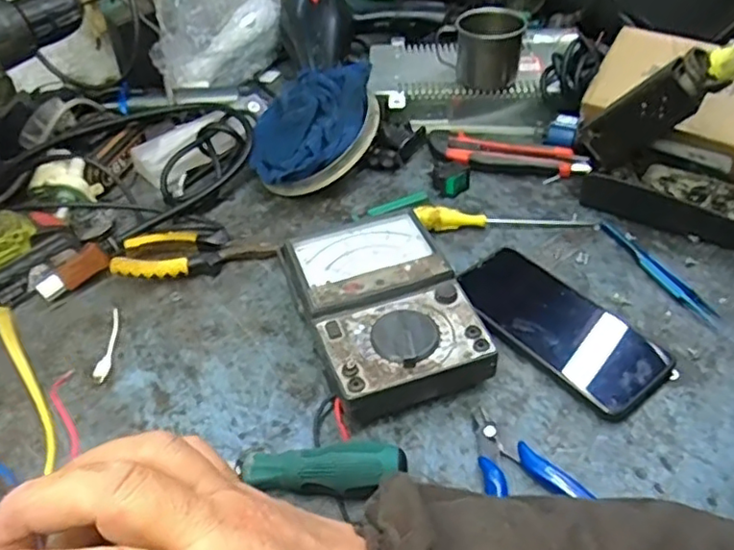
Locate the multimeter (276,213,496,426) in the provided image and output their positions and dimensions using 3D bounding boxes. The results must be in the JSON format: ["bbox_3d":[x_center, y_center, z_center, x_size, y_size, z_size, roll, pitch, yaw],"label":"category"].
[{"bbox_3d":[0.010,0.025,0.481,0.113,0.050,0.167,-17,46,-12],"label":"multimeter"}]

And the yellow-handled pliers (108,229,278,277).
[{"bbox_3d":[-0.148,-0.018,0.560,0.133,0.023,0.047,-5,44,-1],"label":"yellow-handled pliers"}]

